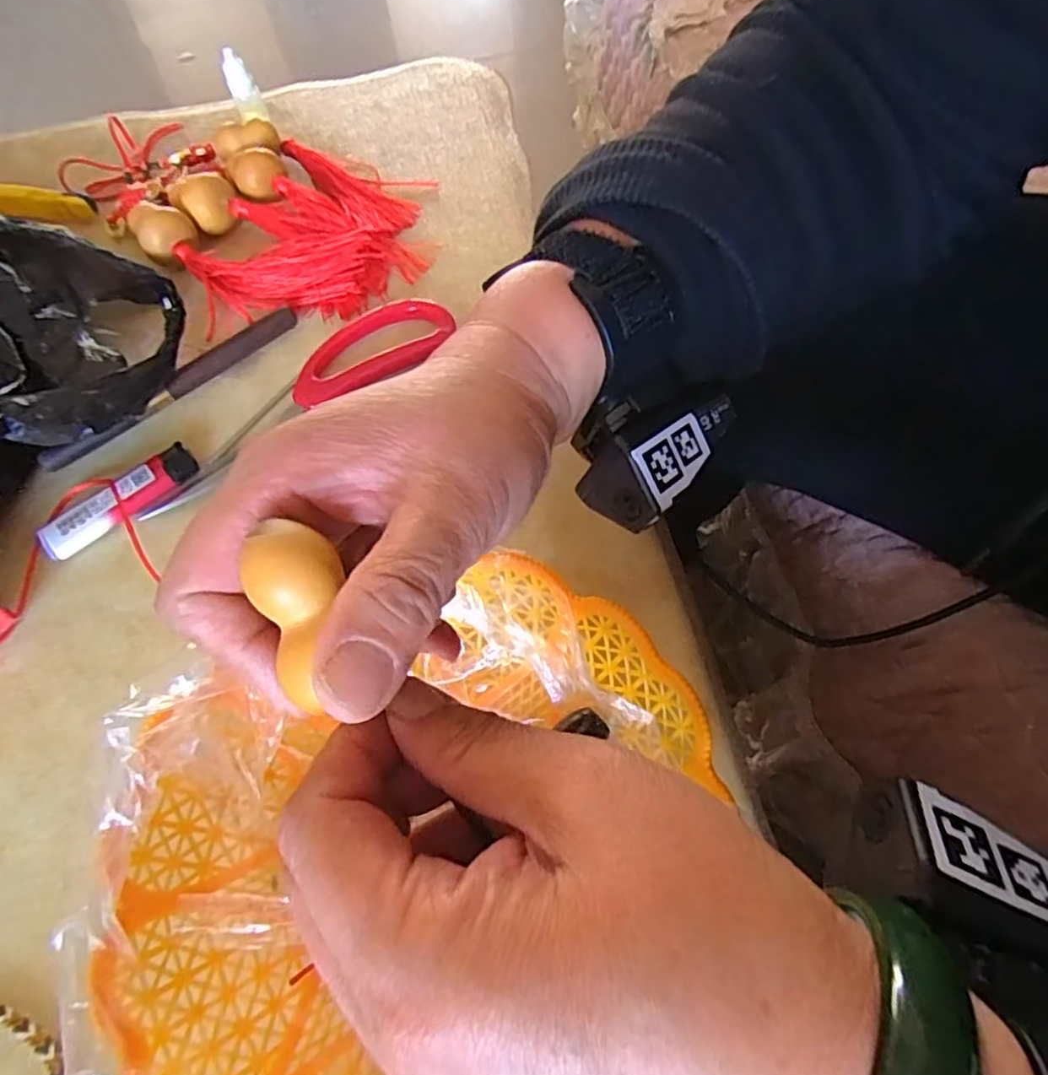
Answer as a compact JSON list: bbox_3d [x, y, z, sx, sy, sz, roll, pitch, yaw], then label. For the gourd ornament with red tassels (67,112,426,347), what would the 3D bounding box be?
[{"bbox_3d":[-0.182,-0.229,0.431,0.255,0.030,0.153,41,72,20],"label":"gourd ornament with red tassels"}]

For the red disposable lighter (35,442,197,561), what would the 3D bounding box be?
[{"bbox_3d":[-0.207,-0.019,0.338,0.080,0.010,0.024,-38,68,-15],"label":"red disposable lighter"}]

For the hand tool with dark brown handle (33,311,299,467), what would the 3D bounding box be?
[{"bbox_3d":[-0.193,-0.084,0.366,0.152,0.012,0.010,-38,68,-15],"label":"hand tool with dark brown handle"}]

